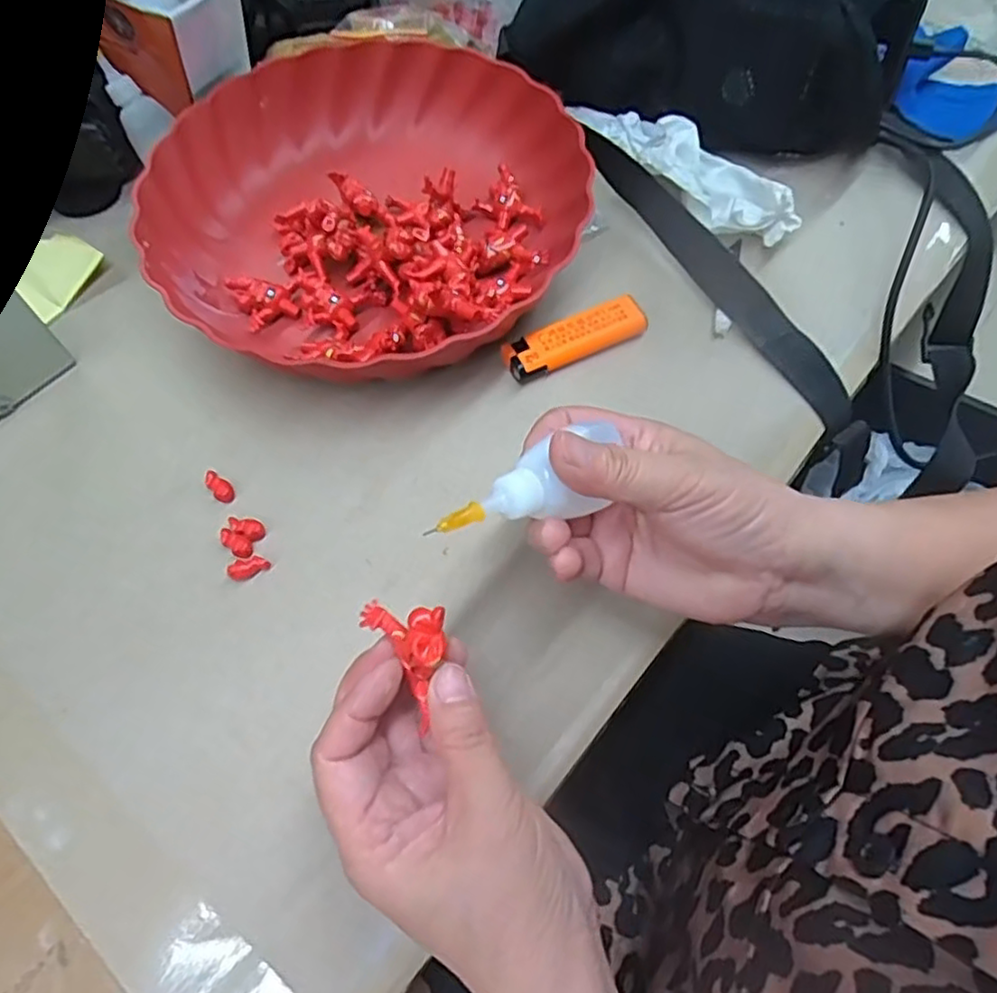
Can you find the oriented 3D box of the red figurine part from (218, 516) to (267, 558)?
[{"bbox_3d":[-0.123,0.018,0.319,0.020,0.004,0.019,24,65,13],"label":"red figurine part"}]

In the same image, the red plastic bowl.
[{"bbox_3d":[-0.076,-0.173,0.395,0.236,0.052,0.236,0,62,1],"label":"red plastic bowl"}]

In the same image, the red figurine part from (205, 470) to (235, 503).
[{"bbox_3d":[-0.138,-0.005,0.331,0.009,0.004,0.019,-40,81,-18],"label":"red figurine part"}]

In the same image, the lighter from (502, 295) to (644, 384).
[{"bbox_3d":[0.042,-0.087,0.367,0.081,0.008,0.024,-24,81,-12],"label":"lighter"}]

